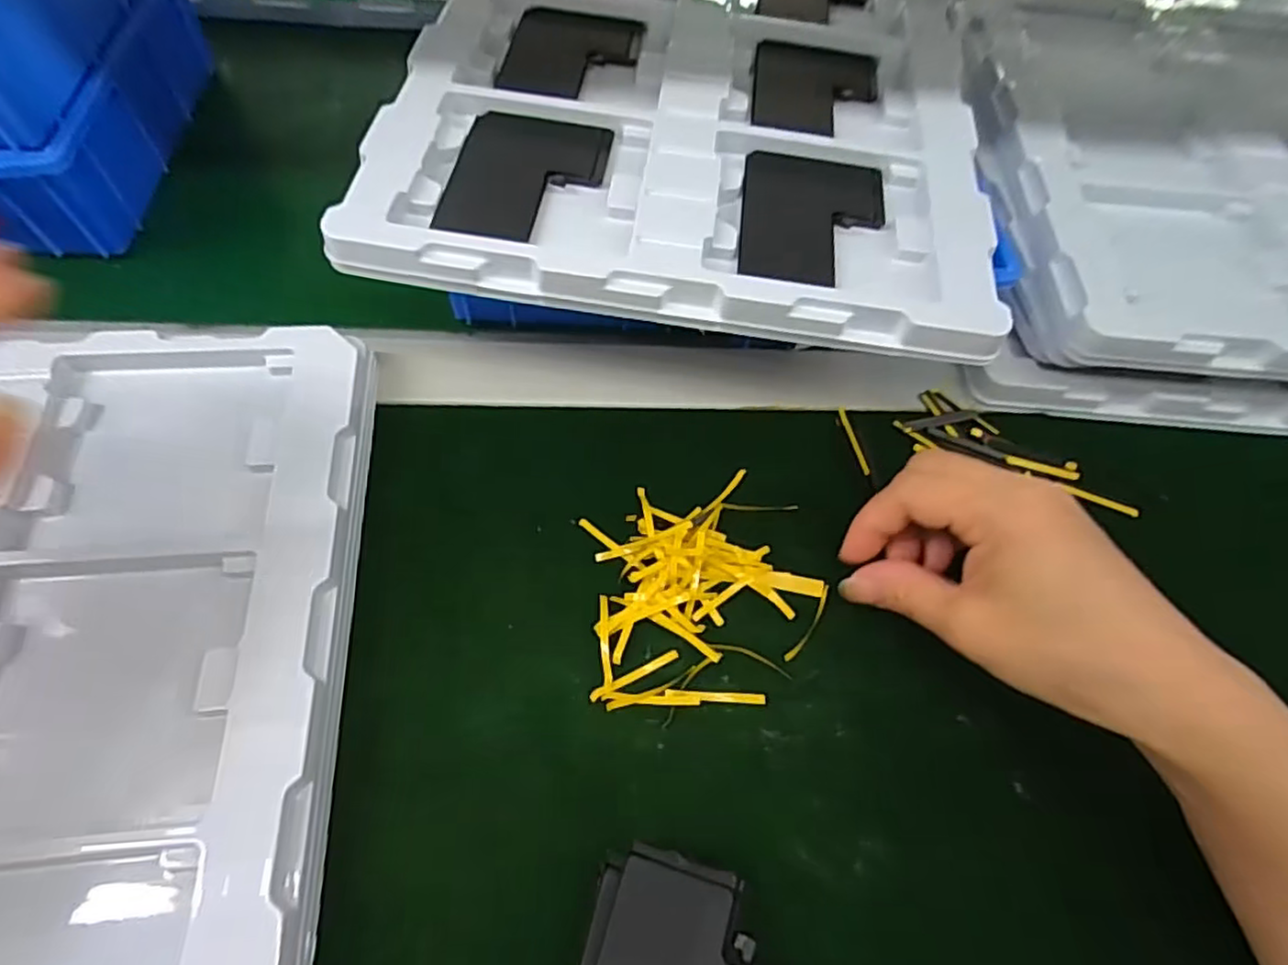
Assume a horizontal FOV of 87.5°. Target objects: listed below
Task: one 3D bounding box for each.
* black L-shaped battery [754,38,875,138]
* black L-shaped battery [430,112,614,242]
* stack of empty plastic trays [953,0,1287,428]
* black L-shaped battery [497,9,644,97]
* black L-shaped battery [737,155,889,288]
[{"bbox_3d":[0.092,-0.212,0.359,0.067,0.004,0.079,7,62,0],"label":"black L-shaped battery"},{"bbox_3d":[-0.052,-0.139,0.303,0.064,0.006,0.086,8,62,1],"label":"black L-shaped battery"},{"bbox_3d":[0.336,-0.188,0.403,0.302,0.050,0.325,3,62,-2],"label":"stack of empty plastic trays"},{"bbox_3d":[-0.037,-0.230,0.359,0.068,0.004,0.080,6,62,0],"label":"black L-shaped battery"},{"bbox_3d":[0.077,-0.122,0.304,0.064,0.004,0.085,7,62,0],"label":"black L-shaped battery"}]

